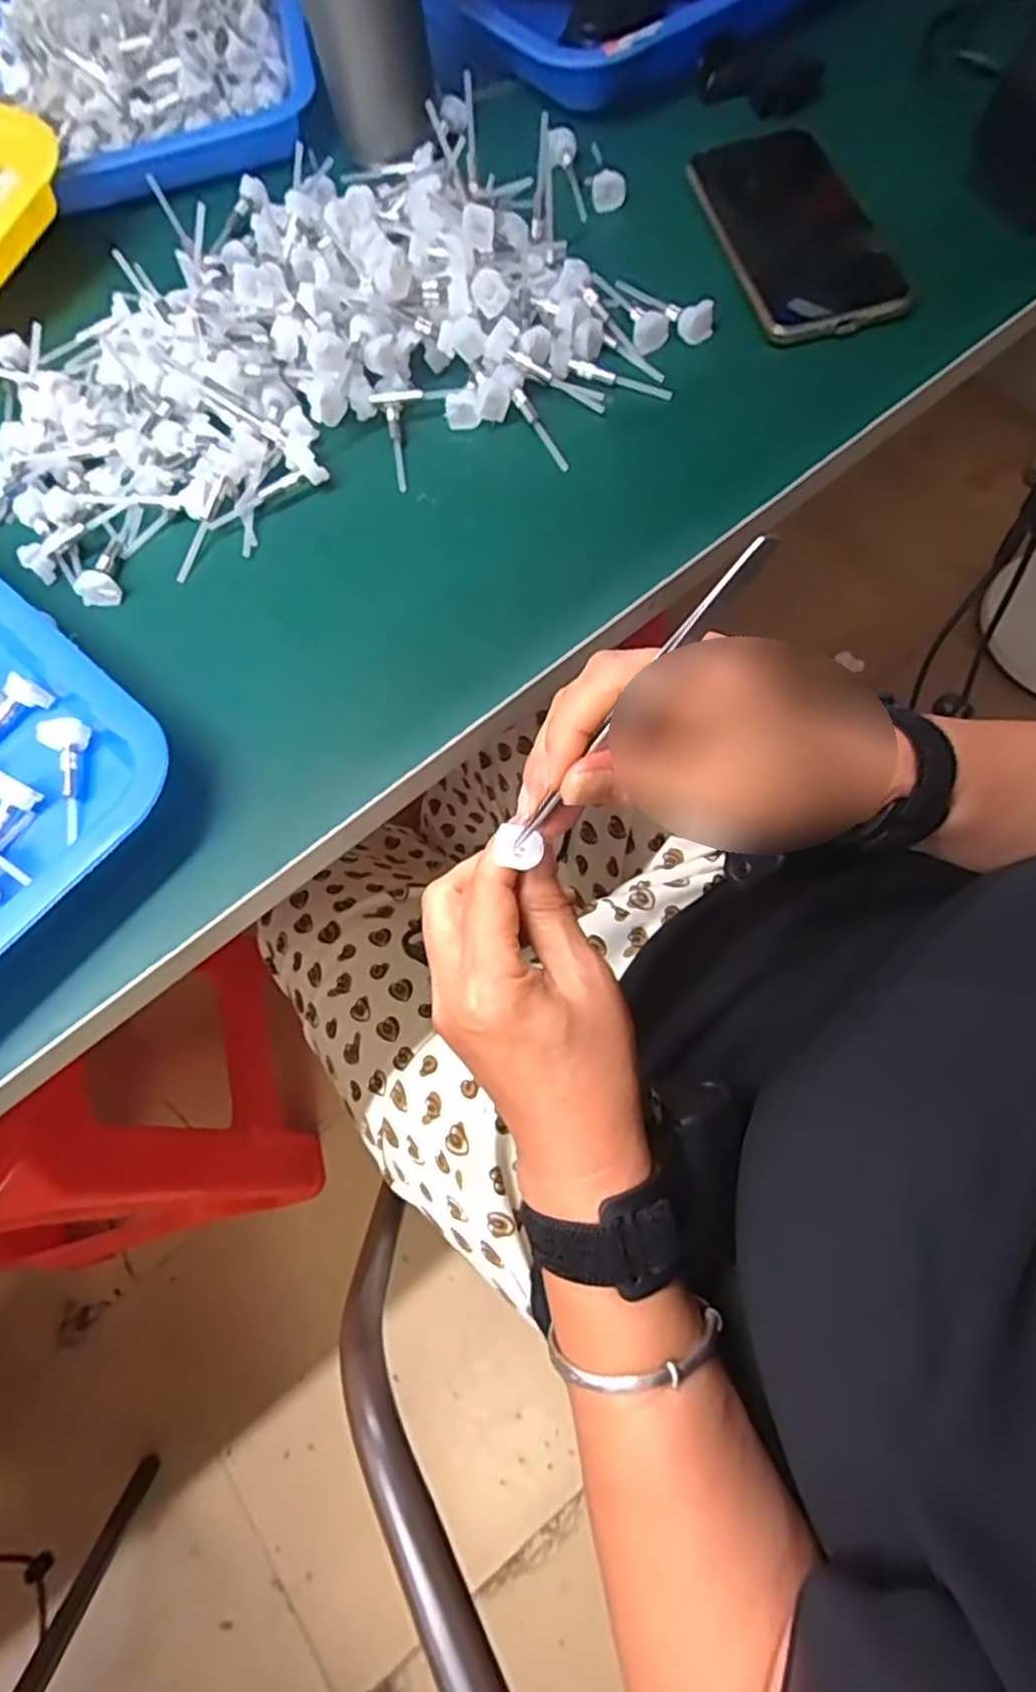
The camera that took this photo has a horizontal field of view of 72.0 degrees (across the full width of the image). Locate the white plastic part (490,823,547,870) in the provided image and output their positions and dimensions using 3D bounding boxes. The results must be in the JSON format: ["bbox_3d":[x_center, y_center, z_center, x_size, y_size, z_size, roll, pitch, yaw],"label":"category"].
[{"bbox_3d":[0.000,0.000,0.274,0.019,0.004,0.015,17,75,7],"label":"white plastic part"}]

